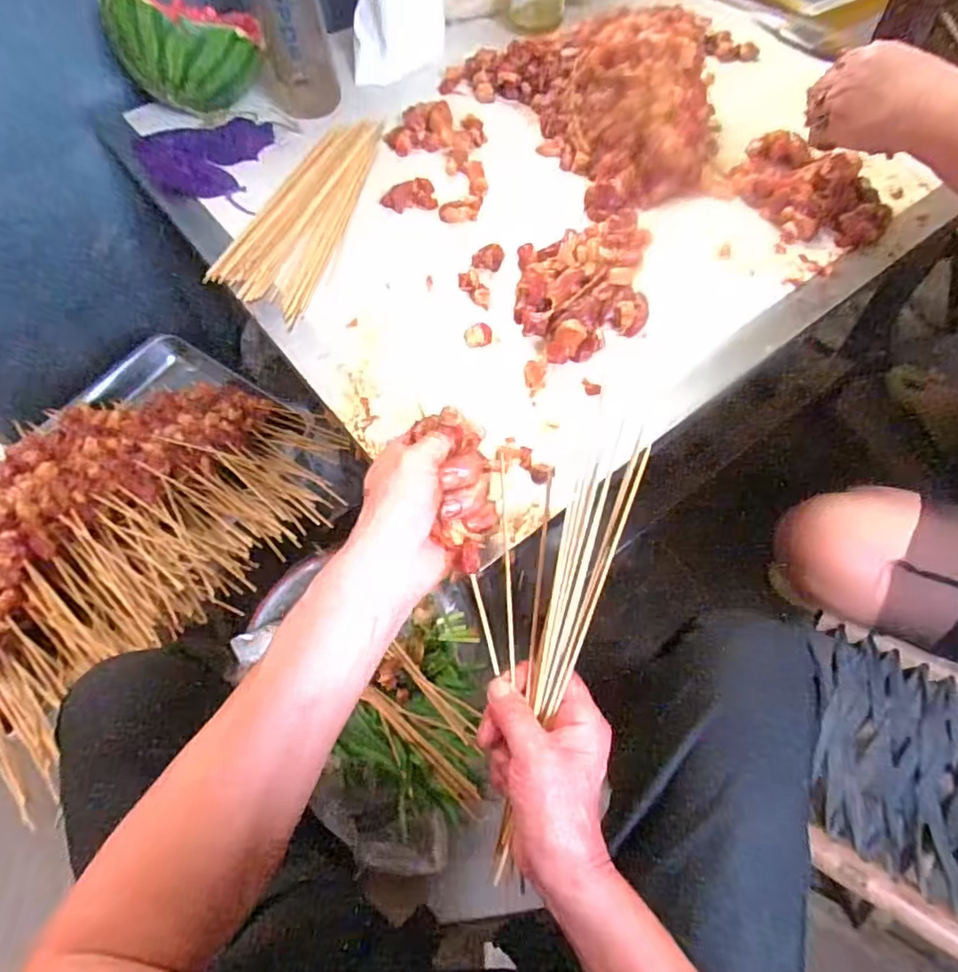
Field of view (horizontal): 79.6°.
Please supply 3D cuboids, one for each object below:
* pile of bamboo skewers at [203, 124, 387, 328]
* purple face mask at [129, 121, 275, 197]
[{"bbox_3d":[-0.194,-0.306,0.633,0.114,0.016,0.313,9,60,10],"label":"pile of bamboo skewers"},{"bbox_3d":[-0.335,-0.398,0.692,0.146,0.024,0.140,-2,58,3],"label":"purple face mask"}]

